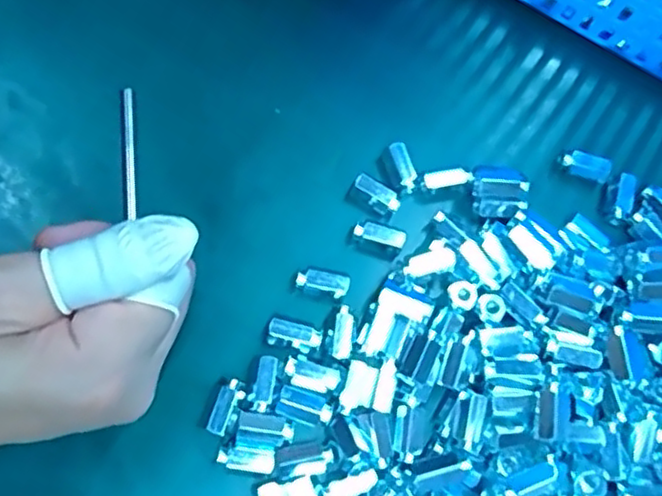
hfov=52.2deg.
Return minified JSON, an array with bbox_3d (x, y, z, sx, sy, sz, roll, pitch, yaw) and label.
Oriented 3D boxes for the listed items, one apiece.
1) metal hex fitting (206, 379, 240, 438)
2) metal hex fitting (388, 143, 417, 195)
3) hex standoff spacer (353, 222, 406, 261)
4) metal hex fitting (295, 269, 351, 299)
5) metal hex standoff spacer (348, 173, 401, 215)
[{"bbox_3d":[-0.041,0.061,0.261,0.007,0.010,0.021,16,75,-1],"label":"metal hex fitting"},{"bbox_3d":[0.031,-0.035,0.290,0.007,0.006,0.022,-19,88,-6],"label":"metal hex fitting"},{"bbox_3d":[0.020,-0.003,0.284,0.020,0.015,0.009,21,75,0],"label":"hex standoff spacer"},{"bbox_3d":[-0.003,0.015,0.277,0.021,0.014,0.008,13,75,-2],"label":"metal hex fitting"},{"bbox_3d":[0.019,-0.022,0.289,0.022,0.013,0.009,36,75,4],"label":"metal hex standoff spacer"}]

